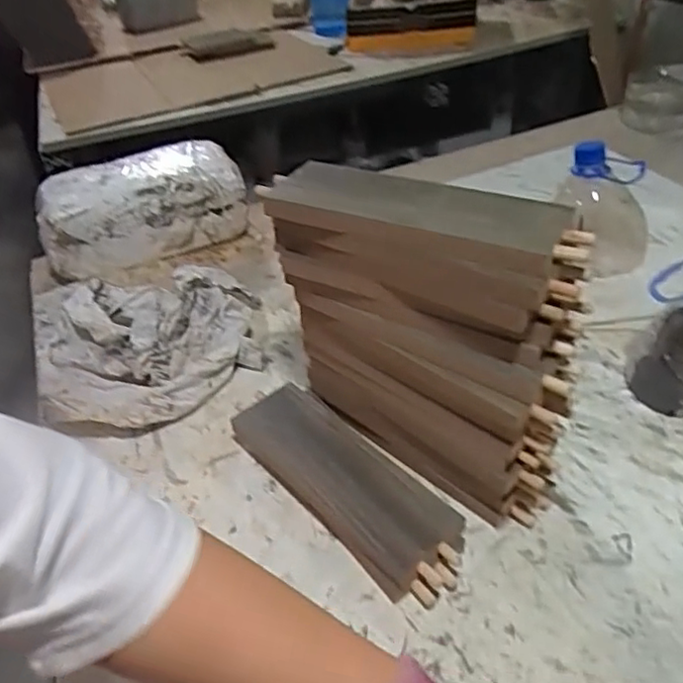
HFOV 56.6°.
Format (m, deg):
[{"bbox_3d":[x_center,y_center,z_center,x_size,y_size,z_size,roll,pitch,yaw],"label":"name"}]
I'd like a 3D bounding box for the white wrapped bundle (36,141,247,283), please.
[{"bbox_3d":[-0.258,-0.173,0.822,0.252,0.092,0.111,-20,41,-15],"label":"white wrapped bundle"}]

